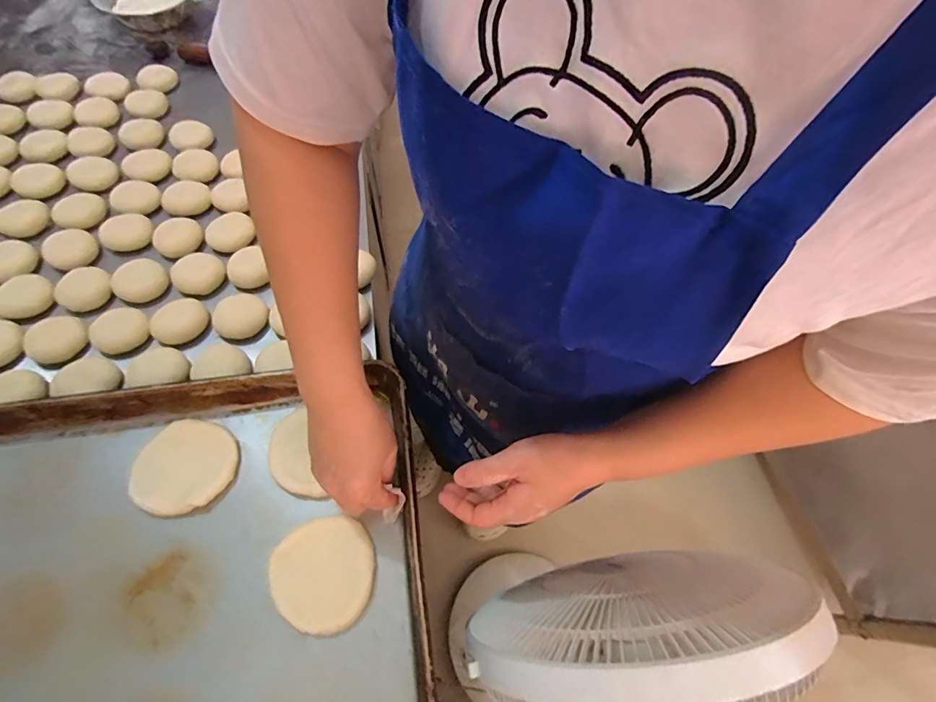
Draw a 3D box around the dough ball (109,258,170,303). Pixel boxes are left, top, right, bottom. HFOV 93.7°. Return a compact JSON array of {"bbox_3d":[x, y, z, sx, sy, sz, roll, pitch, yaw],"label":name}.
[{"bbox_3d":[-0.456,-0.098,0.610,0.064,0.017,0.065,1,62,-2],"label":"dough ball"}]

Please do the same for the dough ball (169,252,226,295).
[{"bbox_3d":[-0.373,-0.107,0.606,0.053,0.022,0.063,37,66,16],"label":"dough ball"}]

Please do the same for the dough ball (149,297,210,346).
[{"bbox_3d":[-0.377,-0.040,0.572,0.060,0.016,0.064,1,62,-2],"label":"dough ball"}]

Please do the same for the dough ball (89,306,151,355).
[{"bbox_3d":[-0.447,-0.029,0.562,0.055,0.028,0.063,31,65,13],"label":"dough ball"}]

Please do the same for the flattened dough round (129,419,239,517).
[{"bbox_3d":[-0.291,0.120,0.456,0.089,0.024,0.092,1,62,-2],"label":"flattened dough round"}]

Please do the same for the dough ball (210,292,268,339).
[{"bbox_3d":[-0.297,-0.045,0.573,0.066,0.024,0.052,-34,69,-19],"label":"dough ball"}]

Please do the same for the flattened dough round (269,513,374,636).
[{"bbox_3d":[-0.136,0.211,0.421,0.092,0.014,0.098,1,62,-2],"label":"flattened dough round"}]

